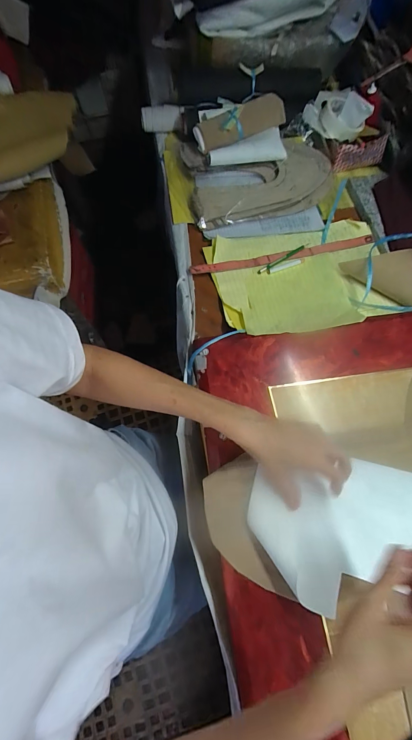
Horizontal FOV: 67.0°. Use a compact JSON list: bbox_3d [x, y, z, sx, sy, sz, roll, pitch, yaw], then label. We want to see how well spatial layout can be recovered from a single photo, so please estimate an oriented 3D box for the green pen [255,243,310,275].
[{"bbox_3d":[0.152,-0.218,0.608,0.128,0.005,0.009,-33,66,-15],"label":"green pen"}]

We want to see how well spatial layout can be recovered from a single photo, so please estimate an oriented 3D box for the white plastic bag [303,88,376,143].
[{"bbox_3d":[0.301,-0.588,0.714,0.134,0.067,0.095,24,72,11],"label":"white plastic bag"}]

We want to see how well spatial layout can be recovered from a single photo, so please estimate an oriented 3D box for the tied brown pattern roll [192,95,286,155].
[{"bbox_3d":[0.077,-0.542,0.689,0.217,0.061,0.058,-33,72,-9],"label":"tied brown pattern roll"}]

